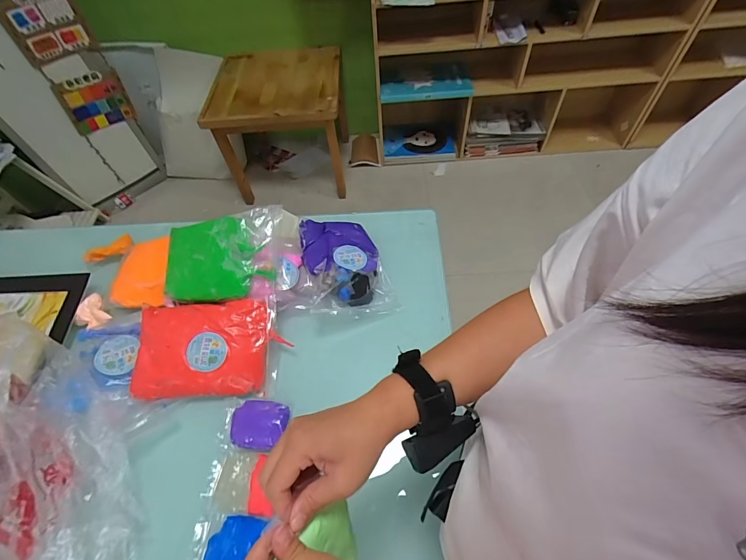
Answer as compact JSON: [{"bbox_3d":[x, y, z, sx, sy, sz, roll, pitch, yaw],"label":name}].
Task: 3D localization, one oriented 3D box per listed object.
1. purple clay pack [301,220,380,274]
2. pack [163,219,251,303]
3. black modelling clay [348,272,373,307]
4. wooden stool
[{"bbox_3d":[-0.072,-0.076,0.792,0.161,0.034,0.151,-2,48,-22],"label":"purple clay pack"},{"bbox_3d":[-0.332,-0.040,0.722,0.186,0.028,0.161,-4,77,12],"label":"pack"},{"bbox_3d":[-0.026,0.020,0.747,0.055,0.018,0.065,2,85,-35],"label":"black modelling clay"},{"bbox_3d":[-0.428,-0.730,1.798,0.588,0.564,0.455,-2,55,3],"label":"wooden stool"}]

